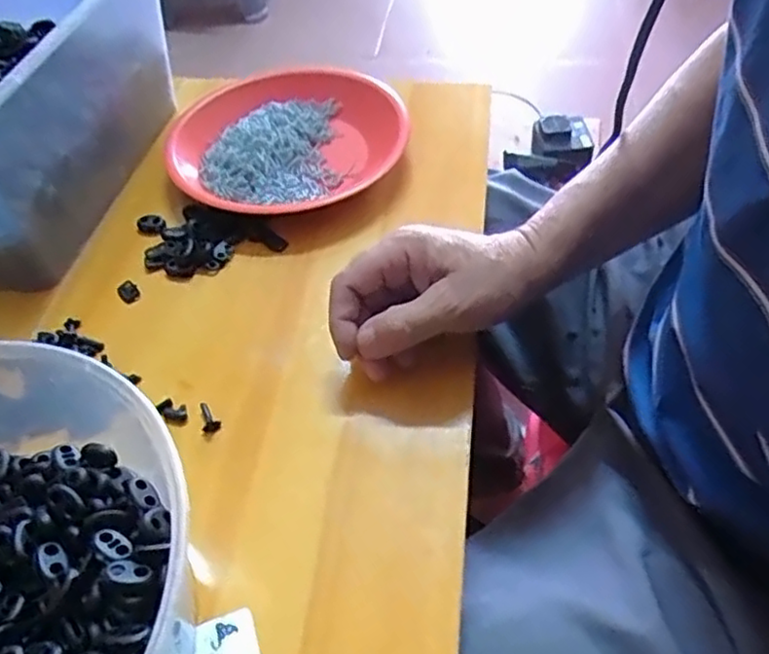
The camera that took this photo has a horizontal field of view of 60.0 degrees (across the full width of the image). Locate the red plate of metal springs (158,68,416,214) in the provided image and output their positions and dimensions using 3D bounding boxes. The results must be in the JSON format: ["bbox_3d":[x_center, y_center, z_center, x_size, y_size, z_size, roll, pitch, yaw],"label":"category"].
[{"bbox_3d":[-0.079,-0.154,0.553,0.189,0.031,0.197,-2,50,2],"label":"red plate of metal springs"}]

